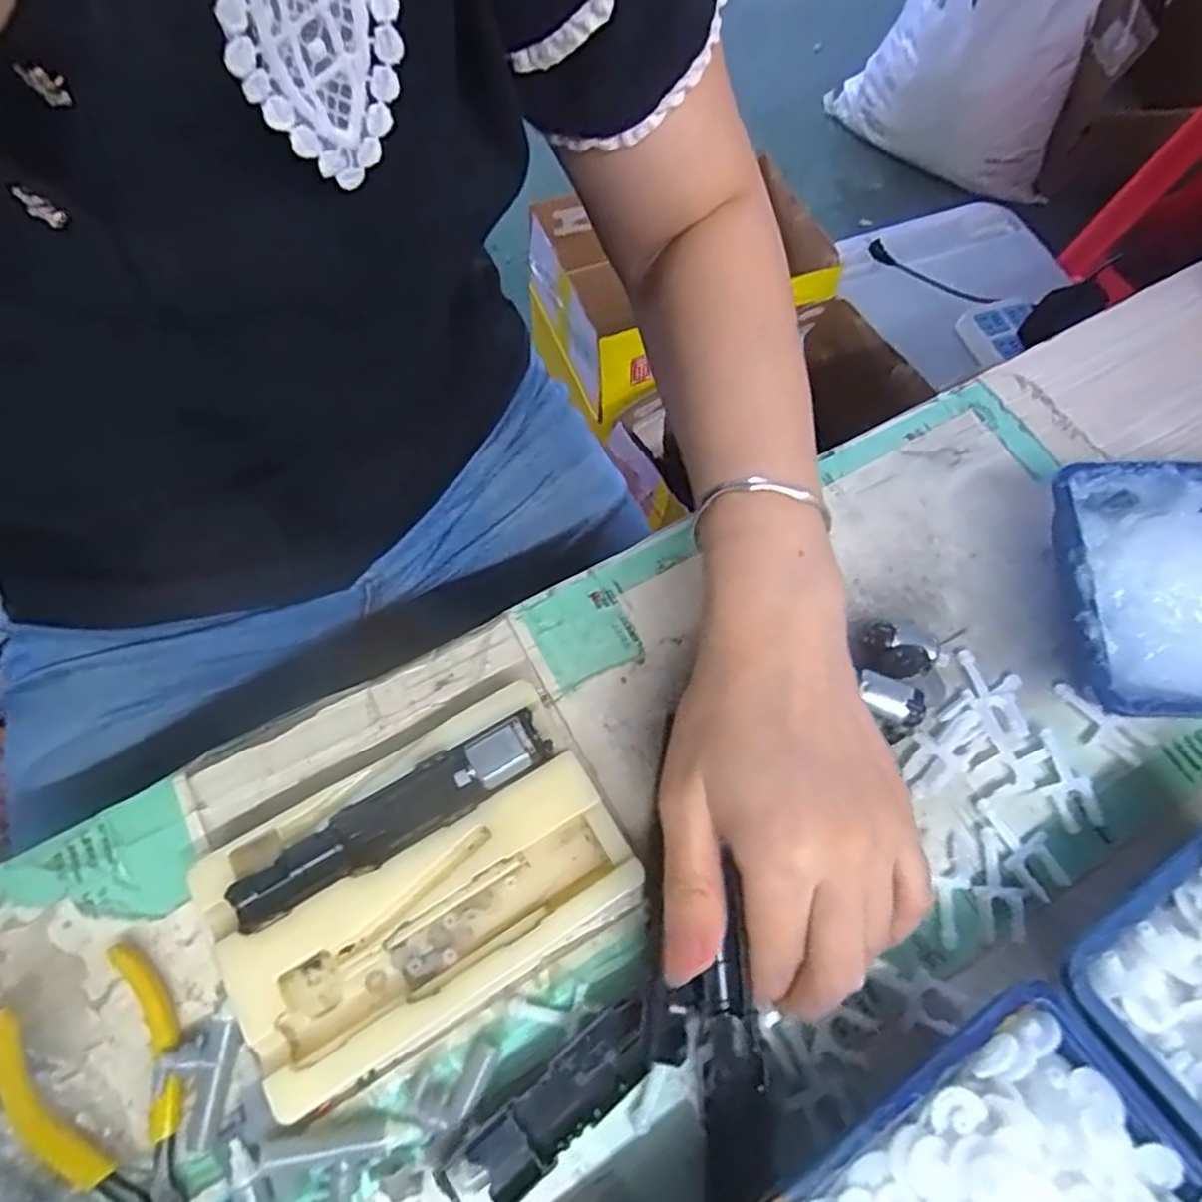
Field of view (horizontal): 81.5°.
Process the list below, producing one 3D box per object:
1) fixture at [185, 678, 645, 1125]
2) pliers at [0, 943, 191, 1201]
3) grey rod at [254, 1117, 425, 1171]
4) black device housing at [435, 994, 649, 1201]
[{"bbox_3d":[-0.065,0.099,0.253,0.136,0.026,0.089,-28,70,-14],"label":"fixture"},{"bbox_3d":[-0.156,0.176,0.222,0.044,0.016,0.112,-28,69,-13],"label":"pliers"},{"bbox_3d":[-0.085,0.174,0.224,0.049,0.011,0.011,-7,66,-5],"label":"grey rod"},{"bbox_3d":[-0.015,0.168,0.231,0.079,0.016,0.023,-36,72,-16],"label":"black device housing"}]

